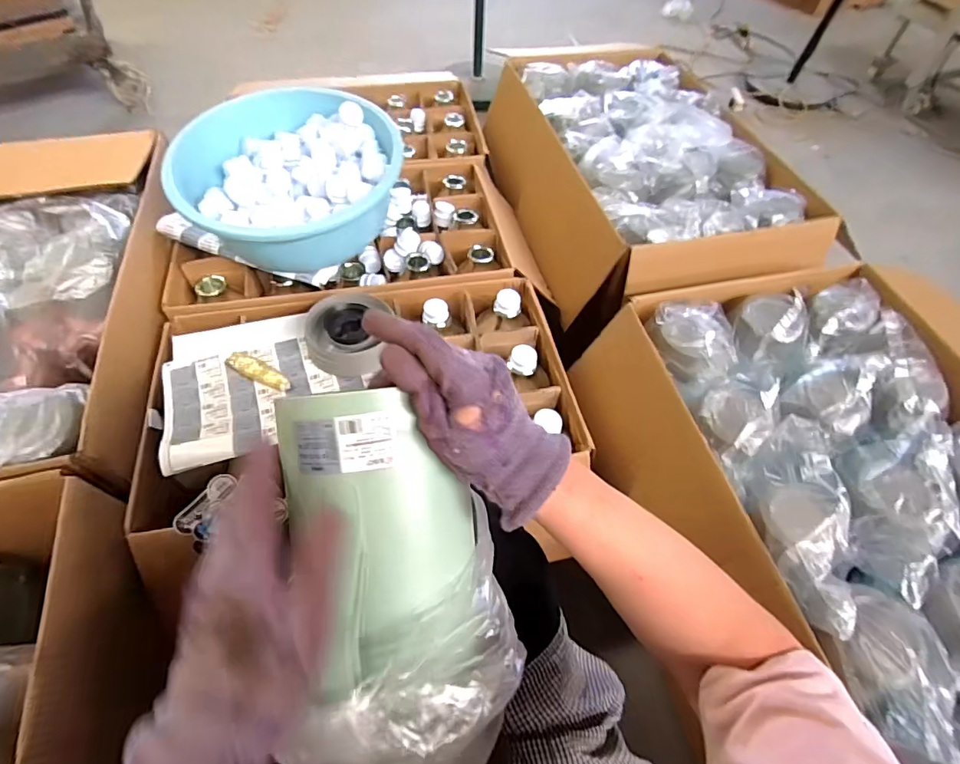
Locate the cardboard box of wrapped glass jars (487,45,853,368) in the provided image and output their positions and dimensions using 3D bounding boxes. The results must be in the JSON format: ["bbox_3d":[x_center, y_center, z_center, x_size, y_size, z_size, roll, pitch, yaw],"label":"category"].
[{"bbox_3d":[0.336,-0.467,1.118,0.529,0.313,0.770,-12,57,-11],"label":"cardboard box of wrapped glass jars"}]

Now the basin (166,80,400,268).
[{"bbox_3d":[-0.324,-0.352,0.832,0.356,0.146,0.341,-14,58,-12],"label":"basin"}]

